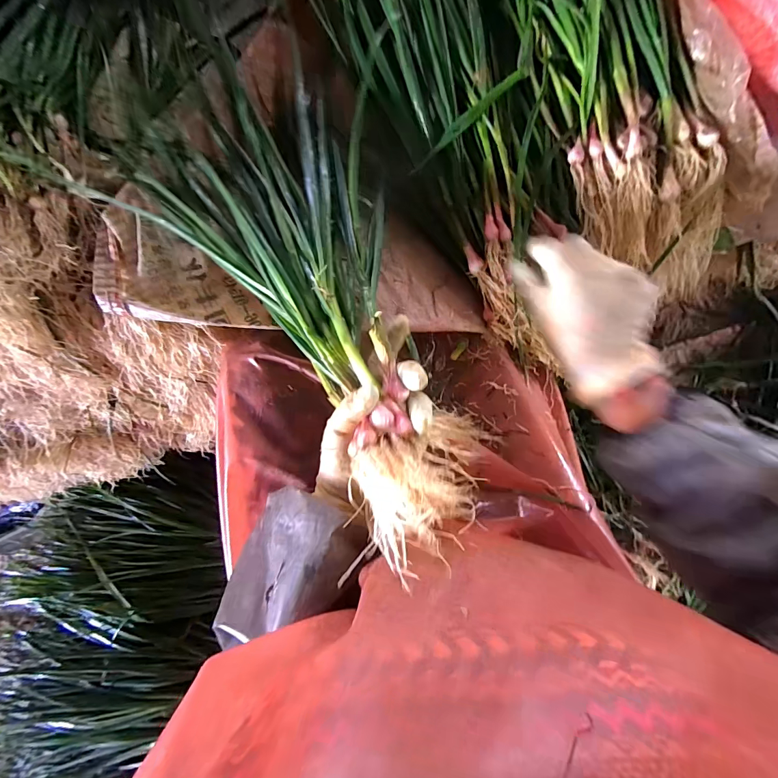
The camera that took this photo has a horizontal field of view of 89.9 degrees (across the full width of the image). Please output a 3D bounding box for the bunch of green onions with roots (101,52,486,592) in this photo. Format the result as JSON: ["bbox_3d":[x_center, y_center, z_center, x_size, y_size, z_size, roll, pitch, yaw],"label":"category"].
[{"bbox_3d":[-0.077,-0.103,0.354,0.181,0.071,0.505,-28,71,1],"label":"bunch of green onions with roots"}]

